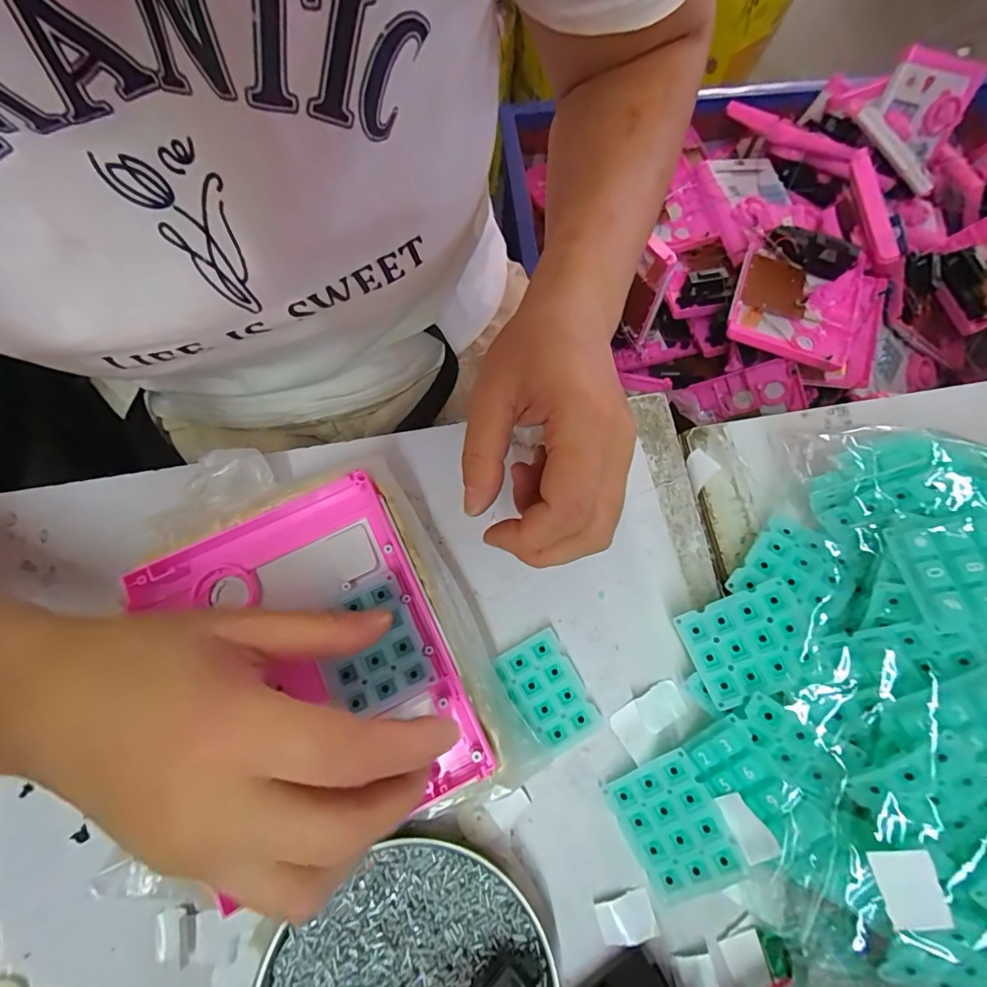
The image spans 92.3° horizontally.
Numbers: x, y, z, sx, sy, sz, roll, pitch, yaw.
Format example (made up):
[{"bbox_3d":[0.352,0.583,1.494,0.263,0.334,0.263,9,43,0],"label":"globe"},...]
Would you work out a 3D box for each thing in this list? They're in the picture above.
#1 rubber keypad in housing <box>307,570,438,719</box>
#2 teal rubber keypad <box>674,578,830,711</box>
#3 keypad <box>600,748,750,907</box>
[{"bbox_3d":[-0.062,0.075,0.233,0.049,0.004,0.060,-24,77,-8],"label":"rubber keypad in housing"},{"bbox_3d":[0.133,0.078,0.247,0.059,0.004,0.048,-28,70,14],"label":"teal rubber keypad"},{"bbox_3d":[0.091,0.171,0.243,0.050,0.004,0.060,-33,71,15],"label":"keypad"}]

